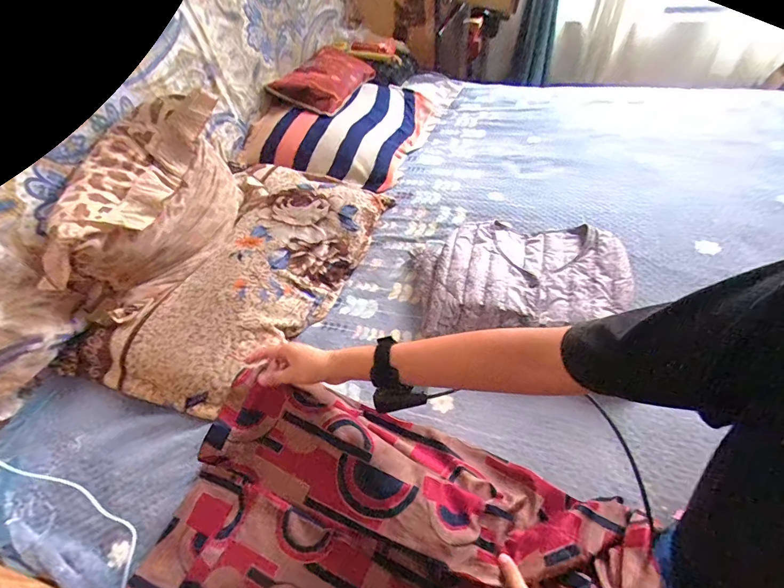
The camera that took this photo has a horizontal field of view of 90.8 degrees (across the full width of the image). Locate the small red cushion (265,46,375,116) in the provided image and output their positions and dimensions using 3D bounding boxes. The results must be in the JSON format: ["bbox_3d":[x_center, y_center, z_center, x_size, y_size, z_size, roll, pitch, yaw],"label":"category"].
[{"bbox_3d":[-0.204,-0.715,1.249,0.205,0.092,0.396,9,50,14],"label":"small red cushion"}]

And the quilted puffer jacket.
[{"bbox_3d":[0.257,-0.046,0.771,0.375,0.075,0.267,-1,48,6],"label":"quilted puffer jacket"}]

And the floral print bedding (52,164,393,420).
[{"bbox_3d":[-0.305,-0.060,0.844,0.349,0.102,0.652,18,52,21],"label":"floral print bedding"}]

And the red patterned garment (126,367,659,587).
[{"bbox_3d":[-0.007,0.288,0.482,0.564,0.158,0.314,11,50,16],"label":"red patterned garment"}]

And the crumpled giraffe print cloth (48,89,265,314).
[{"bbox_3d":[-0.458,-0.185,0.760,0.139,0.263,0.464,9,50,14],"label":"crumpled giraffe print cloth"}]

